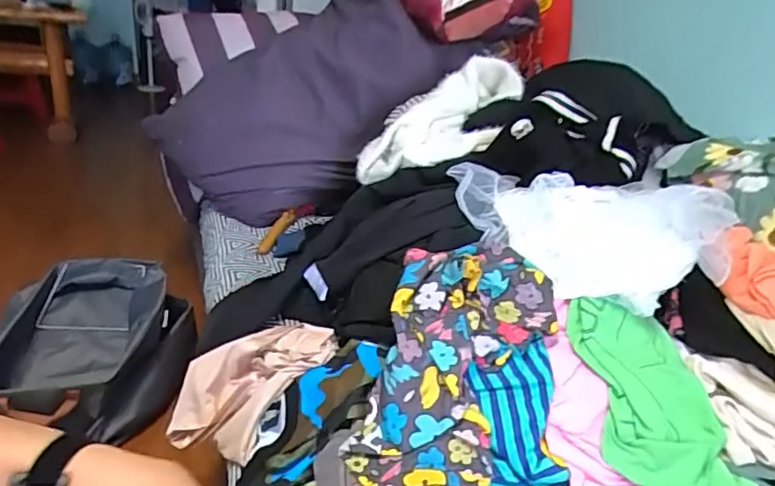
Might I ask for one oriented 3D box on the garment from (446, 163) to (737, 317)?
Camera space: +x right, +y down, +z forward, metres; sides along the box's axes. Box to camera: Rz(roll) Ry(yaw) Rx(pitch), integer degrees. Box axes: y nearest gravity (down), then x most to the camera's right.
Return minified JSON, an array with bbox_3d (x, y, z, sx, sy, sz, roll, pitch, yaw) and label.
[{"bbox_3d":[0.321,-0.028,0.887,0.374,0.149,0.251,0,24,-12],"label":"garment"}]

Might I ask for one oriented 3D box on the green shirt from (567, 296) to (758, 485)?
[{"bbox_3d":[0.364,0.242,0.720,0.181,0.038,0.384,-4,54,-20],"label":"green shirt"}]

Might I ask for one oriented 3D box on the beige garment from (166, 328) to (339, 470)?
[{"bbox_3d":[-0.209,0.227,0.841,0.240,0.147,0.161,3,23,-5],"label":"beige garment"}]

